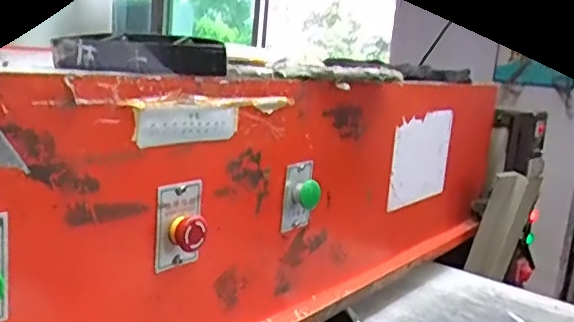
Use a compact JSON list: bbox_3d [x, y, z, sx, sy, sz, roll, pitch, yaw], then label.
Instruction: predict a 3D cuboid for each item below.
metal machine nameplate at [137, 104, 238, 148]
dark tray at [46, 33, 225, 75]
[{"bbox_3d":[-0.097,-0.038,0.597,0.004,0.037,0.125,16,16,40],"label":"metal machine nameplate"},{"bbox_3d":[-0.148,-0.112,0.607,0.177,0.040,0.047,9,10,2],"label":"dark tray"}]

